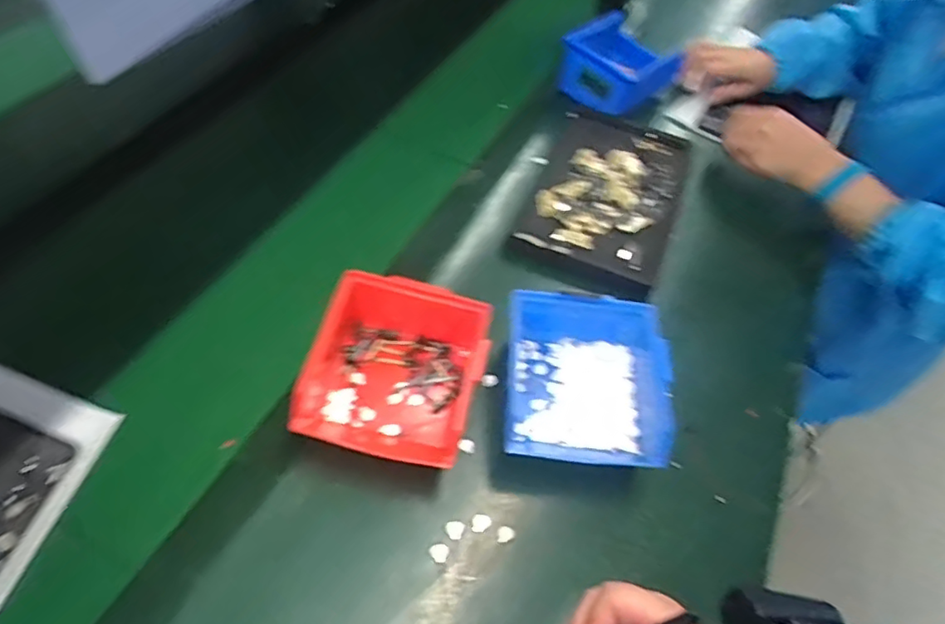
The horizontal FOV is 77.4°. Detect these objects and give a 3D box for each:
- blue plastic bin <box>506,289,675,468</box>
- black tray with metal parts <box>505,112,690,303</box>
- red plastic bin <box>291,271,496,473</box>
[{"bbox_3d":[0.091,0.059,0.483,0.126,0.068,0.134,6,53,-2],"label":"blue plastic bin"},{"bbox_3d":[0.146,-0.136,0.646,0.150,0.034,0.252,19,54,8],"label":"black tray with metal parts"},{"bbox_3d":[-0.066,0.046,0.474,0.142,0.077,0.136,12,53,3],"label":"red plastic bin"}]

